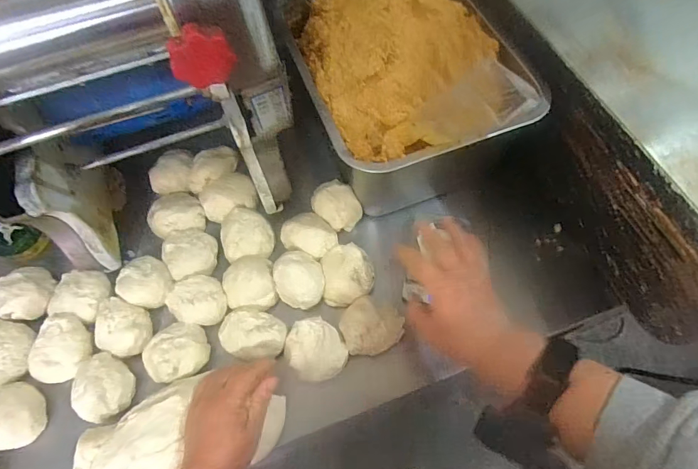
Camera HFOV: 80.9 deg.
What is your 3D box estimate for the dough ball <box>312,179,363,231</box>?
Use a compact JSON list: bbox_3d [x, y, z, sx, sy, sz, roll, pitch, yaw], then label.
[{"bbox_3d":[-0.021,-0.043,0.564,0.052,0.041,0.073,-35,67,-14],"label":"dough ball"}]

